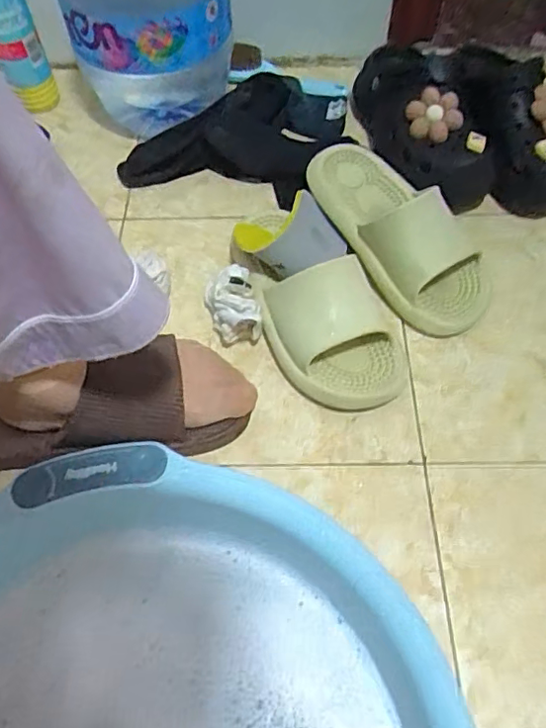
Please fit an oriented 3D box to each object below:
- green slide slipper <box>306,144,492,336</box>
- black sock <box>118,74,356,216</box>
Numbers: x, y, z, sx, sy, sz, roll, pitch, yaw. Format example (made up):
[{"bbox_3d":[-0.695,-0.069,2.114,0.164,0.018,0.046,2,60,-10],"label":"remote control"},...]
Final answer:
[{"bbox_3d":[0.125,-0.150,0.583,0.121,0.094,0.257,-28,61,-14],"label":"green slide slipper"},{"bbox_3d":[-0.040,-0.294,0.710,0.259,0.041,0.210,11,59,9],"label":"black sock"}]

